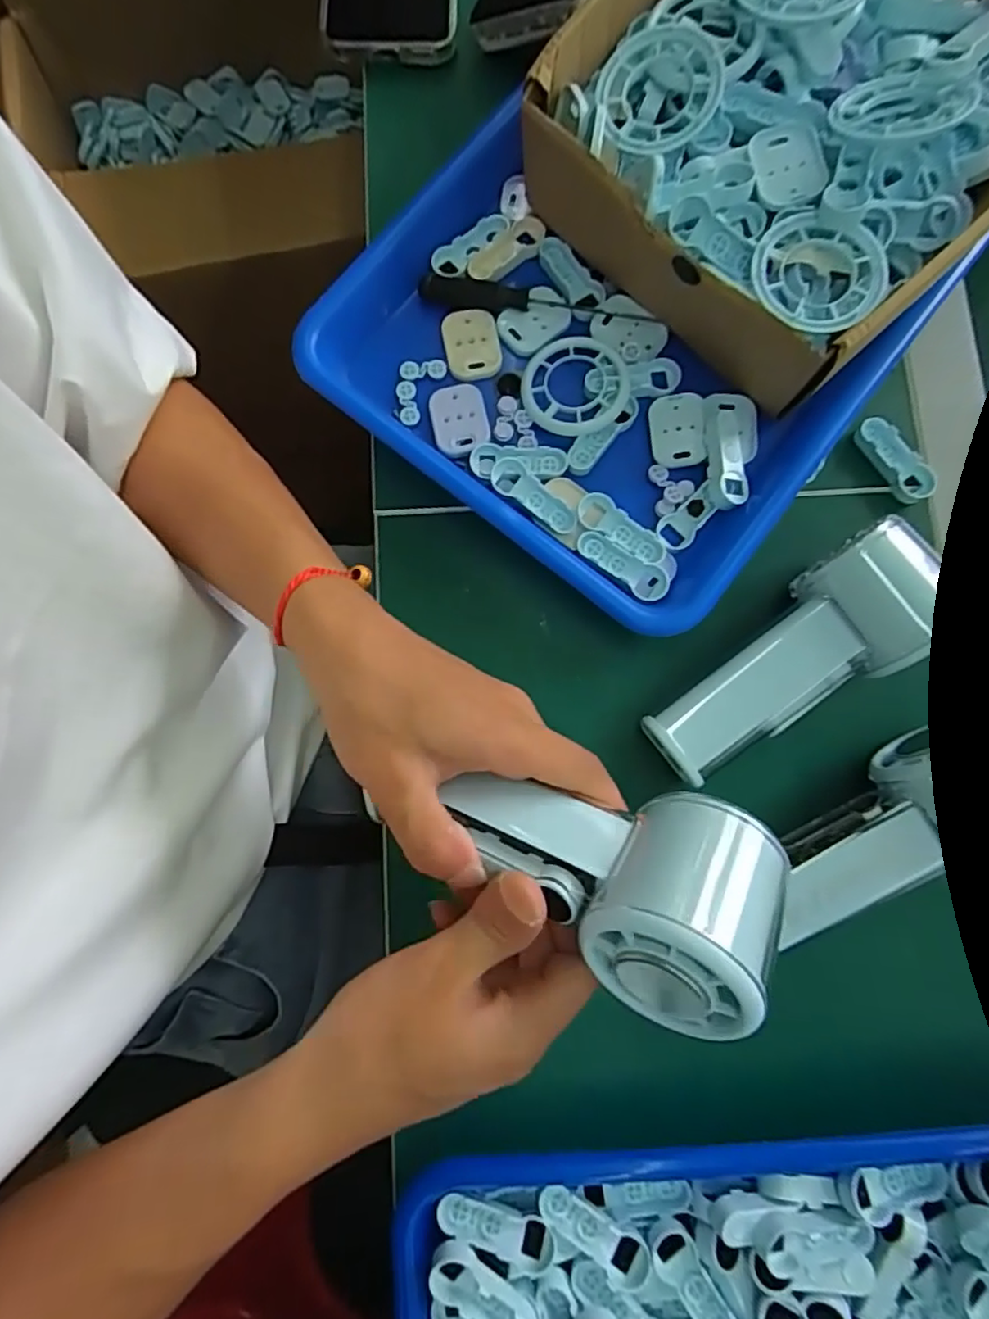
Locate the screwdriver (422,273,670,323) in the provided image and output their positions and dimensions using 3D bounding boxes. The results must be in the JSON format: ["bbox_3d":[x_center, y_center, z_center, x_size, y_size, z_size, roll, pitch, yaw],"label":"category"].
[{"bbox_3d":[0.022,-0.194,0.340,0.128,0.010,0.014,11,81,2],"label":"screwdriver"}]

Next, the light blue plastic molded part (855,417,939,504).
[{"bbox_3d":[0.213,-0.106,0.331,0.020,0.012,0.050,-38,83,-6],"label":"light blue plastic molded part"}]

